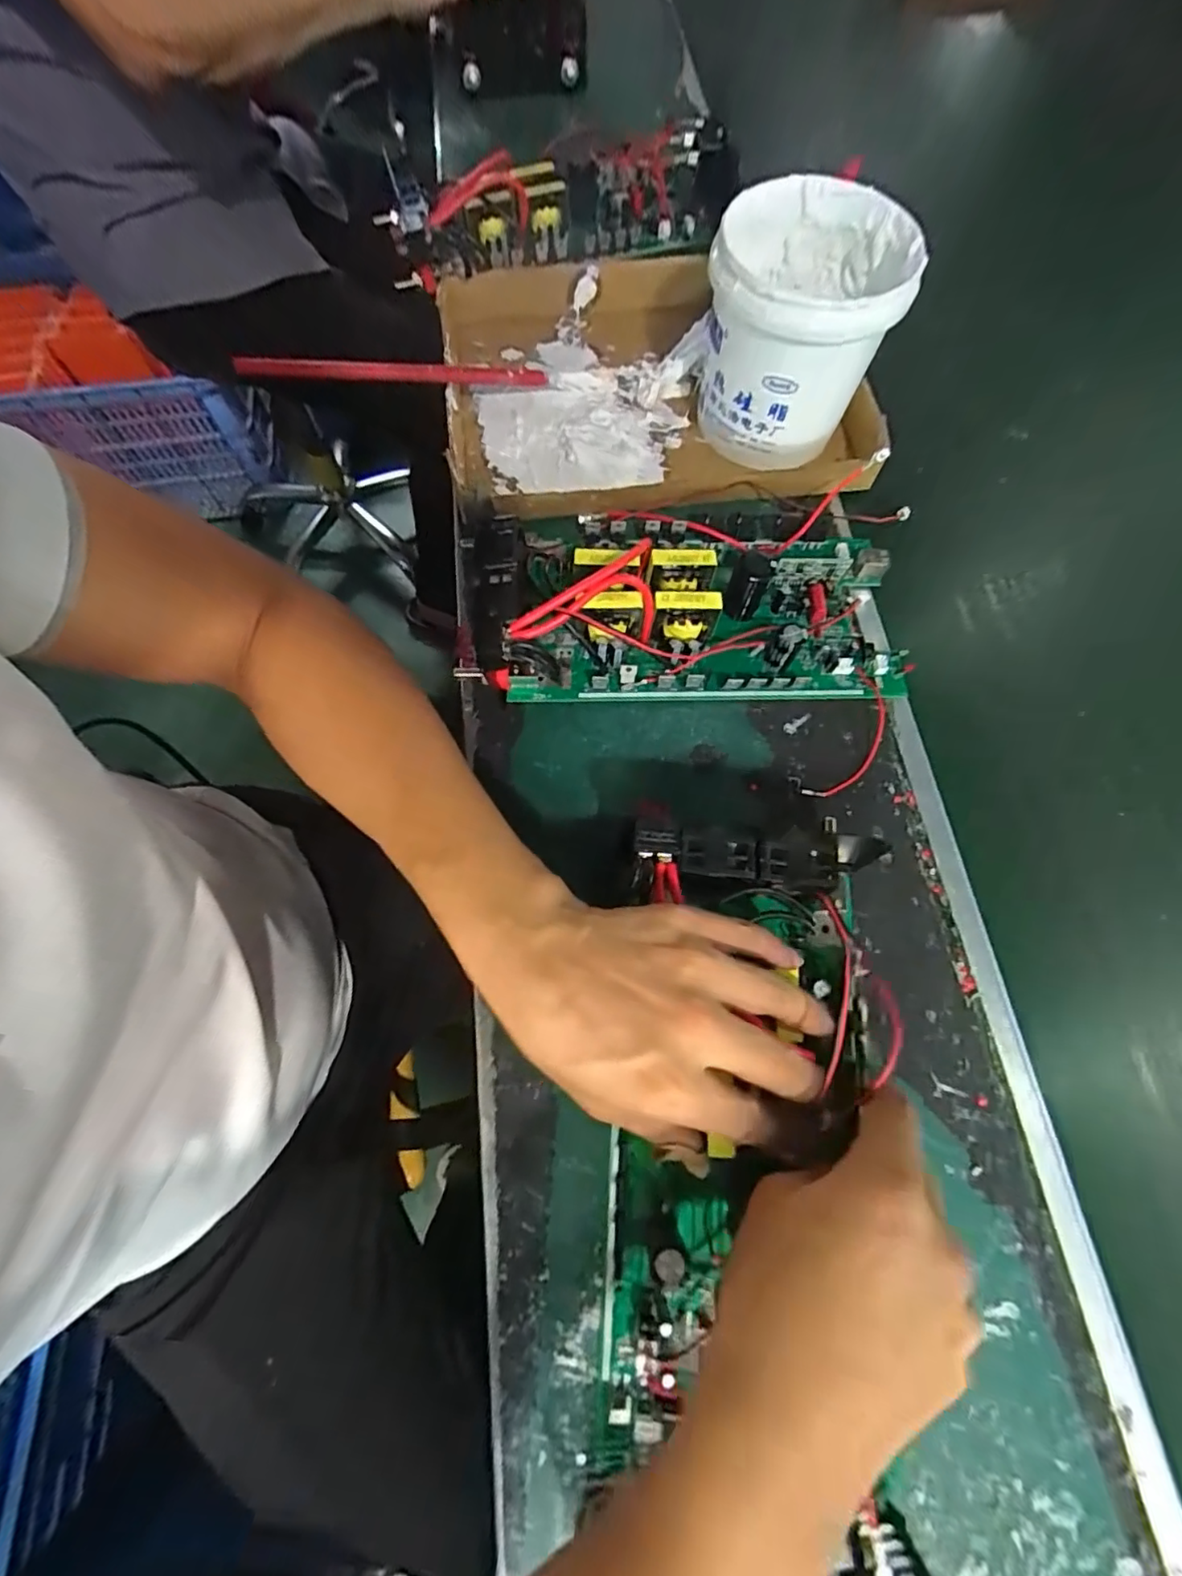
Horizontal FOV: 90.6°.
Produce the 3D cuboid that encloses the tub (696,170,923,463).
[{"bbox_3d":[0.138,-0.313,0.409,0.120,0.116,0.123,8,70,2],"label":"tub"}]

